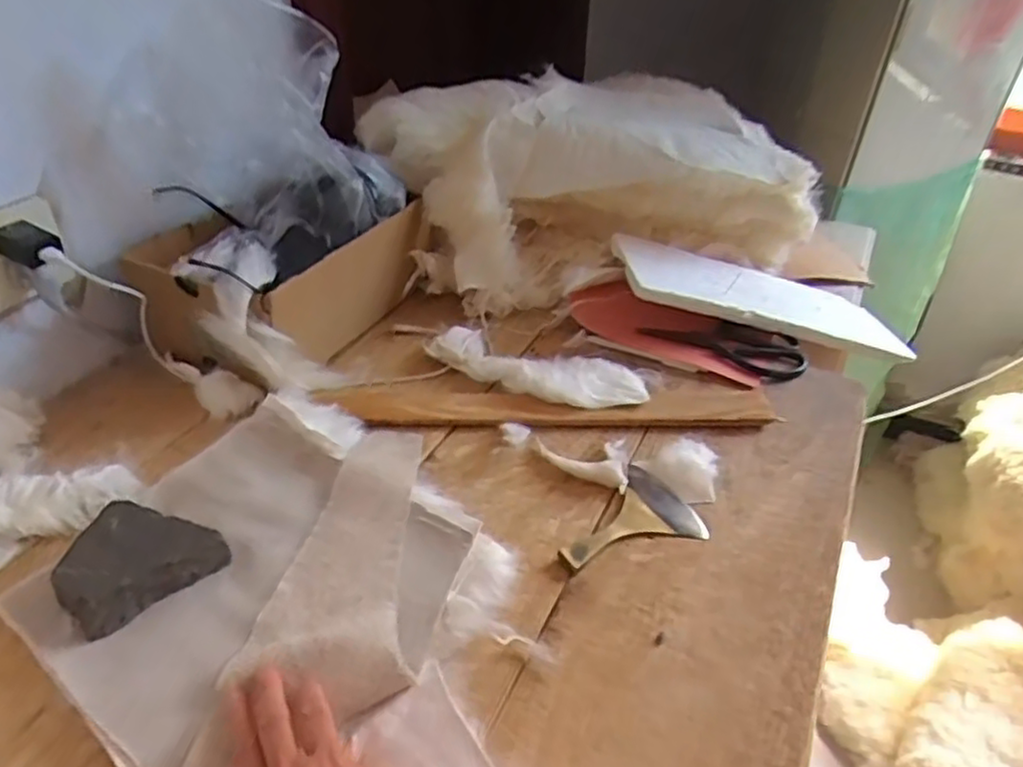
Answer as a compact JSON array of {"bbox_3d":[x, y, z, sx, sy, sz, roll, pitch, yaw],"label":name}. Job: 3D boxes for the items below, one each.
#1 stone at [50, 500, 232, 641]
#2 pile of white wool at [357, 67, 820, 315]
[{"bbox_3d":[-0.290,0.129,0.527,0.092,0.037,0.103,33,47,31],"label":"stone"},{"bbox_3d":[0.121,-0.291,0.958,0.560,0.192,0.284,-17,43,-24],"label":"pile of white wool"}]

